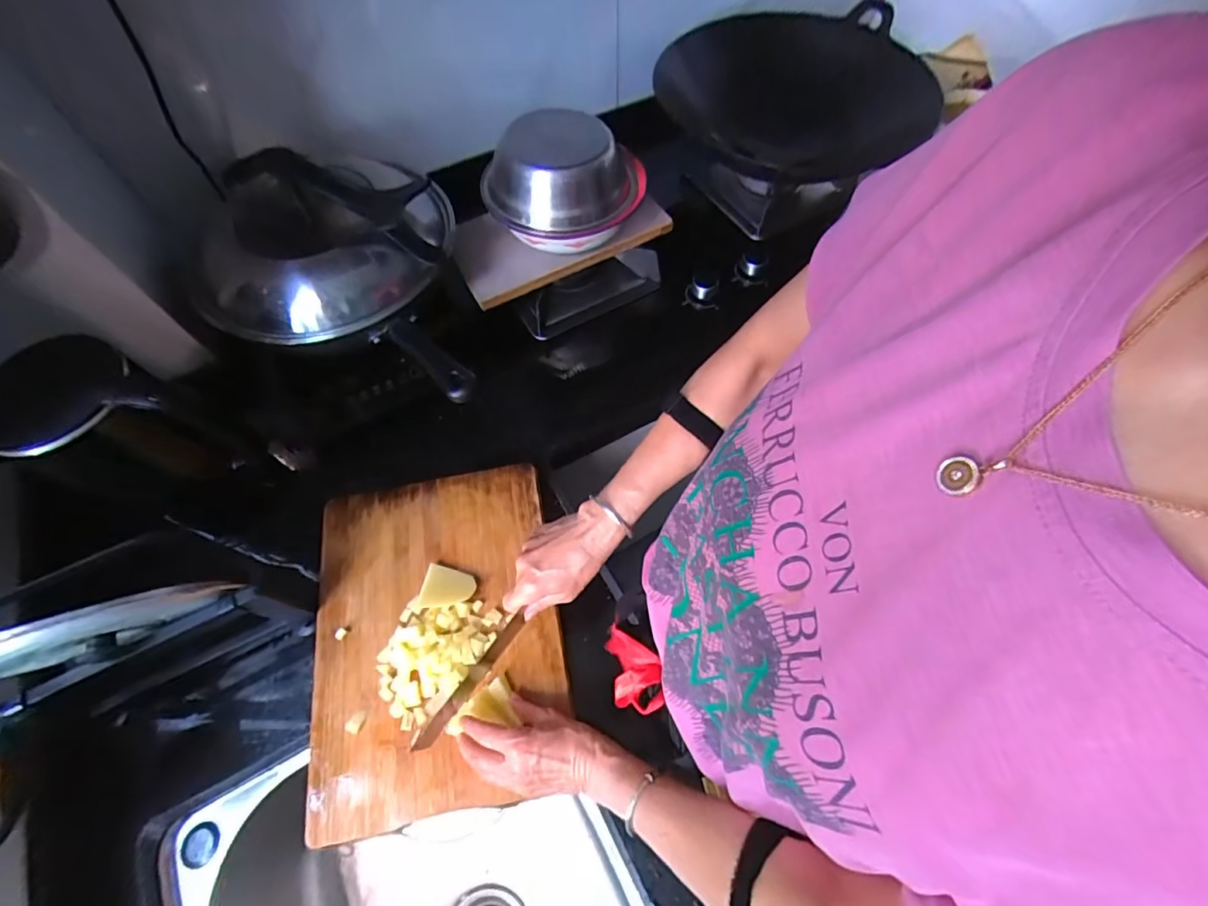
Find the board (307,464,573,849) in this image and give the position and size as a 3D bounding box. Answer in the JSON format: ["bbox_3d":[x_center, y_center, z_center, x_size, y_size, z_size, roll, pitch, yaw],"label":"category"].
[{"bbox_3d":[-0.193,0.197,0.586,0.273,0.019,0.364,-11,62,-5],"label":"board"}]

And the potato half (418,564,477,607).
[{"bbox_3d":[-0.182,0.157,0.591,0.057,0.020,0.050,9,62,6],"label":"potato half"}]

